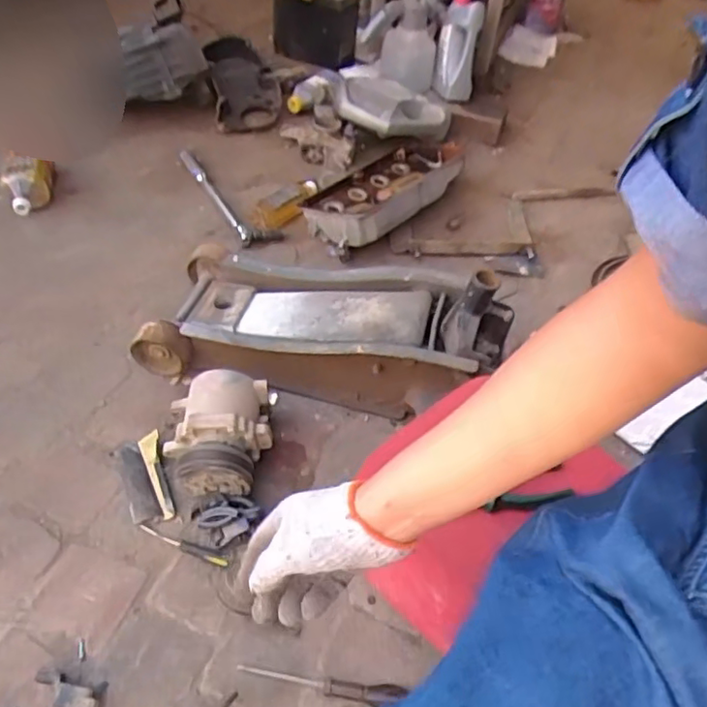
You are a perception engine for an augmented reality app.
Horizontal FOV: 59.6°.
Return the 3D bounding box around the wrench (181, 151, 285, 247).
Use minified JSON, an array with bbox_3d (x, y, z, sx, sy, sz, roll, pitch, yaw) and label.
[{"bbox_3d":[-0.272,-0.353,1.335,0.089,0.027,0.383,-21,52,-24],"label":"wrench"}]

